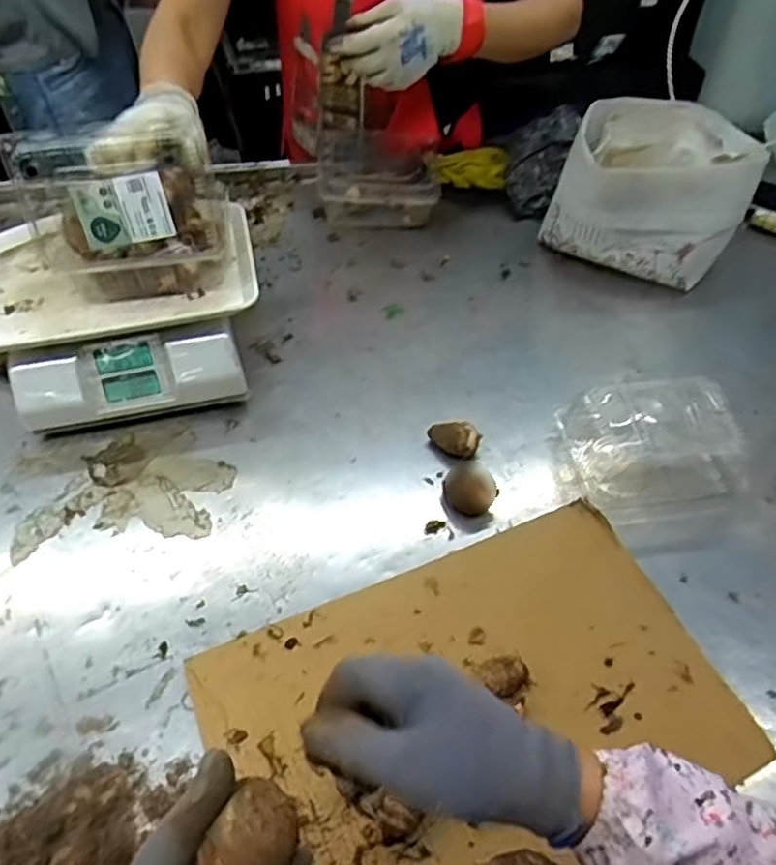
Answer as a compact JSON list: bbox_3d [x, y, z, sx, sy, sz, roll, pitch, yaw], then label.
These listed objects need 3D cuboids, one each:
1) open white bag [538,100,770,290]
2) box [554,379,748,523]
[{"bbox_3d":[0.358,-0.323,0.929,0.232,0.160,0.239,23,53,19],"label":"open white bag"},{"bbox_3d":[0.273,0.013,0.706,0.152,0.077,0.130,-6,49,-6],"label":"box"}]

